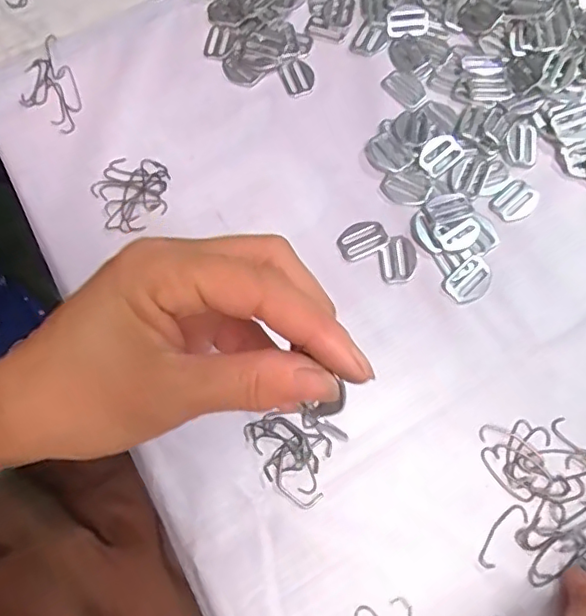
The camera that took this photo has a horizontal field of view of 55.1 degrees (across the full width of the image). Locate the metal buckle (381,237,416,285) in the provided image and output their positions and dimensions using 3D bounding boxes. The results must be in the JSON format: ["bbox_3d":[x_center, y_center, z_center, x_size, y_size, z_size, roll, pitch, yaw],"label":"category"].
[{"bbox_3d":[0.070,-0.033,0.372,0.023,0.004,0.031,-3,71,1],"label":"metal buckle"}]

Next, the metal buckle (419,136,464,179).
[{"bbox_3d":[0.104,-0.107,0.394,0.033,0.004,0.024,-42,75,-11],"label":"metal buckle"}]

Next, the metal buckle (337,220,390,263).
[{"bbox_3d":[0.046,-0.046,0.377,0.032,0.004,0.023,-29,73,-7],"label":"metal buckle"}]

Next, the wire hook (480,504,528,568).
[{"bbox_3d":[0.118,0.128,0.316,0.013,0.004,0.040,41,78,14],"label":"wire hook"}]

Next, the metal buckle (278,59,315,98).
[{"bbox_3d":[0.004,-0.175,0.424,0.024,0.004,0.029,-24,72,-5],"label":"metal buckle"}]

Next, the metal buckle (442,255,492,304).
[{"bbox_3d":[0.116,-0.017,0.367,0.033,0.004,0.024,-38,74,-10],"label":"metal buckle"}]

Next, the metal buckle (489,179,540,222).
[{"bbox_3d":[0.155,-0.074,0.390,0.034,0.004,0.025,-39,74,-10],"label":"metal buckle"}]

